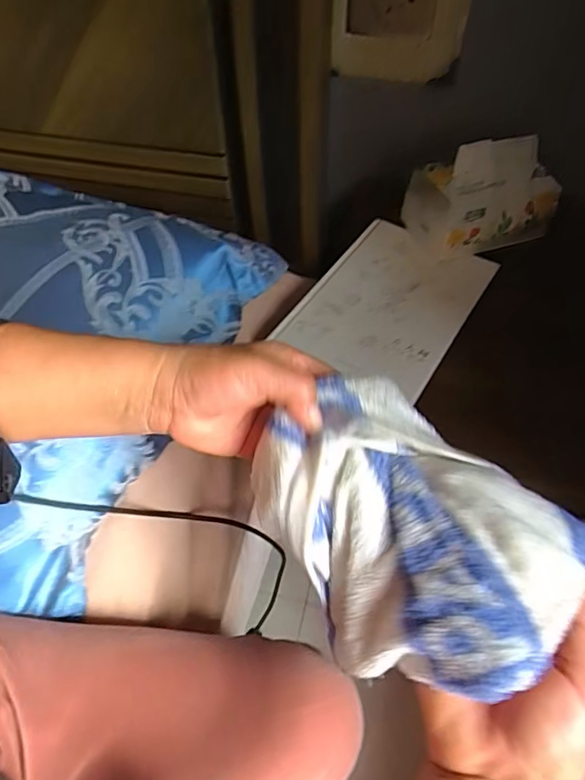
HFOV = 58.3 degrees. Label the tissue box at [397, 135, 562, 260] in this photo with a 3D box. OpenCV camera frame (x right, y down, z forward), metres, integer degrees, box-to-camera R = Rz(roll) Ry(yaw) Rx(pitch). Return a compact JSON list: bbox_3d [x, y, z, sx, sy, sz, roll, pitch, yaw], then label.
[{"bbox_3d":[0.208,-0.214,0.567,0.153,0.088,0.088,-16,57,-6],"label":"tissue box"}]

